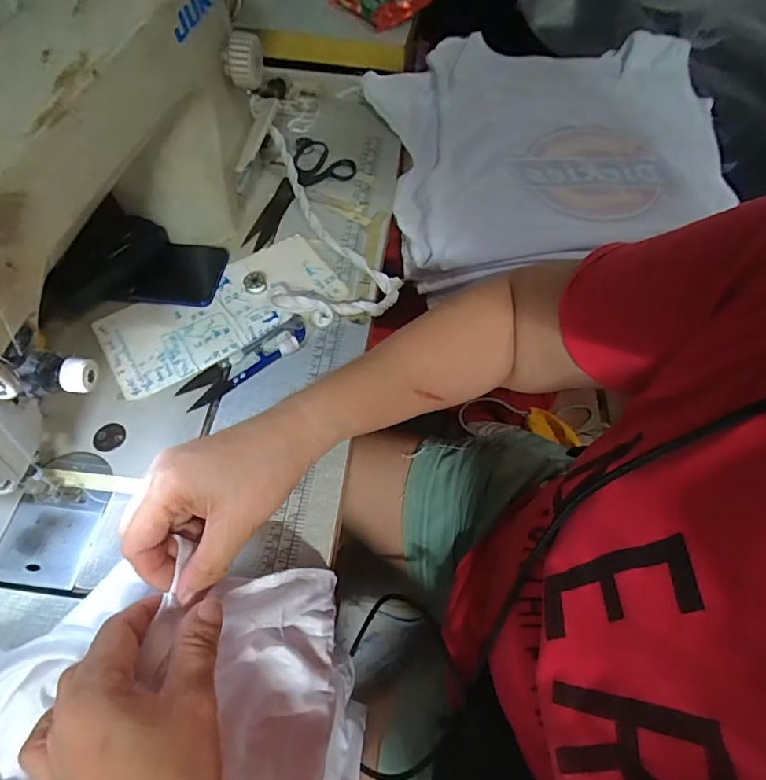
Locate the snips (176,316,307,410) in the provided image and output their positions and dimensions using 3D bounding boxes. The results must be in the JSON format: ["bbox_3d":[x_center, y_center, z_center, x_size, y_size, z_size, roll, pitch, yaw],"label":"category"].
[{"bbox_3d":[-0.116,-0.027,0.431,0.119,0.014,0.030,-37,67,-22],"label":"snips"}]

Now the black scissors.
[{"bbox_3d":[-0.085,-0.218,0.550,0.078,0.012,0.178,13,59,5],"label":"black scissors"}]

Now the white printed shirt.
[{"bbox_3d":[0.243,-0.334,0.692,0.482,0.099,0.365,-8,59,-7],"label":"white printed shirt"}]

